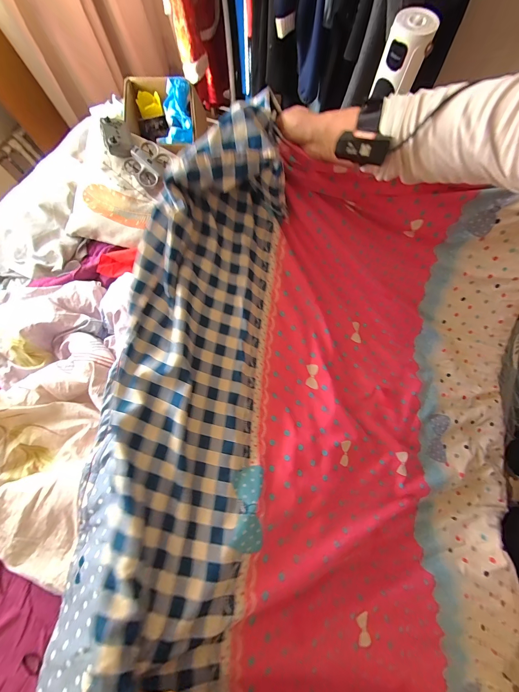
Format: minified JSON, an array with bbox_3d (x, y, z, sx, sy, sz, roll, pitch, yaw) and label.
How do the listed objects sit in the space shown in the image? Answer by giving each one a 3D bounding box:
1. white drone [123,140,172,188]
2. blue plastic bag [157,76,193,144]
[{"bbox_3d":[-0.348,-0.577,0.806,0.105,0.033,0.126,39,81,-18],"label":"white drone"},{"bbox_3d":[-0.311,-0.829,0.913,0.135,0.067,0.268,-6,74,0],"label":"blue plastic bag"}]

